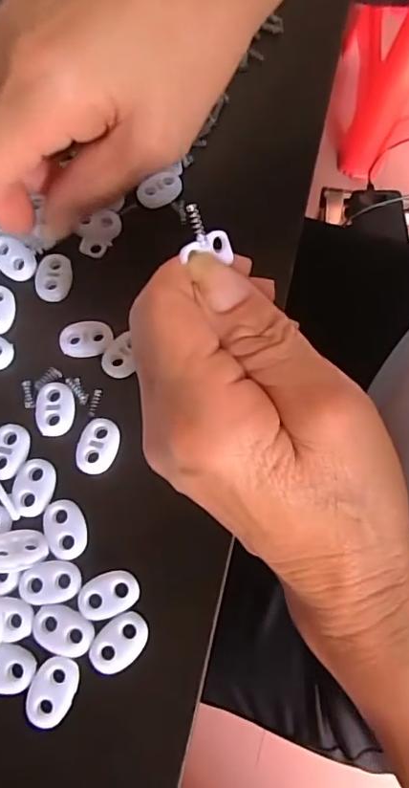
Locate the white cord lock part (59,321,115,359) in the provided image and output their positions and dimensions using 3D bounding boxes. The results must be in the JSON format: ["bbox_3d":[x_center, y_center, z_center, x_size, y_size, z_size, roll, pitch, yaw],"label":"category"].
[{"bbox_3d":[-0.051,-0.024,0.234,0.022,0.004,0.015,-3,72,-3],"label":"white cord lock part"}]

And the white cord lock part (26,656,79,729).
[{"bbox_3d":[-0.054,0.104,0.189,0.015,0.004,0.022,17,72,3],"label":"white cord lock part"}]

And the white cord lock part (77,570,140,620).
[{"bbox_3d":[-0.036,0.074,0.199,0.022,0.004,0.015,-18,74,-8],"label":"white cord lock part"}]

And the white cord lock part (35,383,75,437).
[{"bbox_3d":[-0.062,0.005,0.222,0.016,0.004,0.022,-9,73,-5],"label":"white cord lock part"}]

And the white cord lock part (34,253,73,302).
[{"bbox_3d":[-0.068,-0.053,0.243,0.015,0.004,0.022,7,72,0],"label":"white cord lock part"}]

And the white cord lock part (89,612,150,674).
[{"bbox_3d":[-0.031,0.090,0.194,0.023,0.004,0.016,-33,76,-12],"label":"white cord lock part"}]

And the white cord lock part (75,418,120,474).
[{"bbox_3d":[-0.043,0.021,0.218,0.015,0.004,0.022,13,72,2],"label":"white cord lock part"}]

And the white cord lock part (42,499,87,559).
[{"bbox_3d":[-0.054,0.052,0.209,0.015,0.004,0.022,-23,75,-9],"label":"white cord lock part"}]

